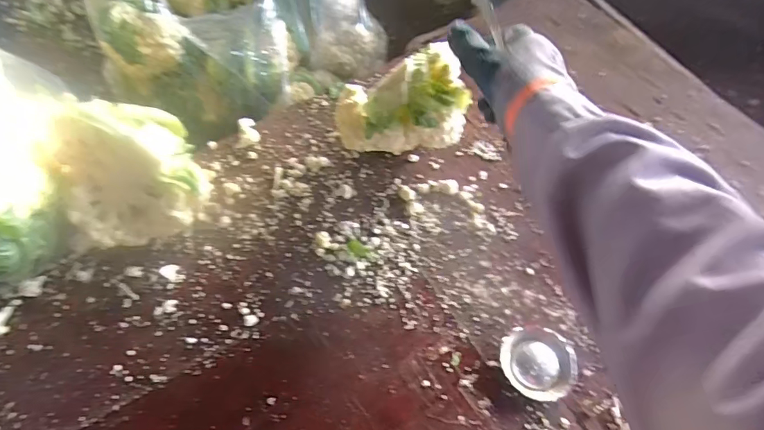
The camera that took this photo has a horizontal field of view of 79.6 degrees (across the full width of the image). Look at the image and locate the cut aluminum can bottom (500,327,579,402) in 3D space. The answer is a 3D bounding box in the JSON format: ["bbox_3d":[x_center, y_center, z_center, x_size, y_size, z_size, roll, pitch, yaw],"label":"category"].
[{"bbox_3d":[0.149,0.141,0.437,0.065,0.014,0.067,-1,59,1],"label":"cut aluminum can bottom"}]

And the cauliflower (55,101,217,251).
[{"bbox_3d":[-0.266,-0.037,0.485,0.132,0.131,0.110,-18,60,-9],"label":"cauliflower"}]

